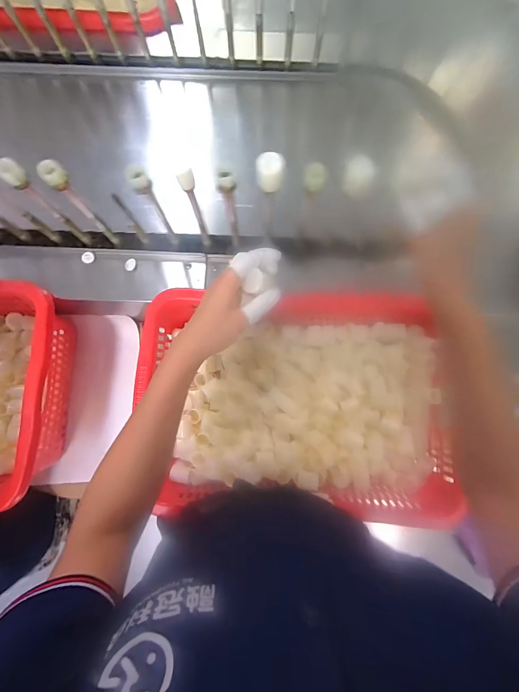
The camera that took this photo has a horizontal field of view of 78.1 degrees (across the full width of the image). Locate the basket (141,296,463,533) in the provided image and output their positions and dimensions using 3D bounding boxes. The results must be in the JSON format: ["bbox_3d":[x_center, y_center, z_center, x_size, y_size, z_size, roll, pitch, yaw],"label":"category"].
[{"bbox_3d":[0.071,0.082,0.580,0.524,0.146,0.389,3,81,1],"label":"basket"}]

